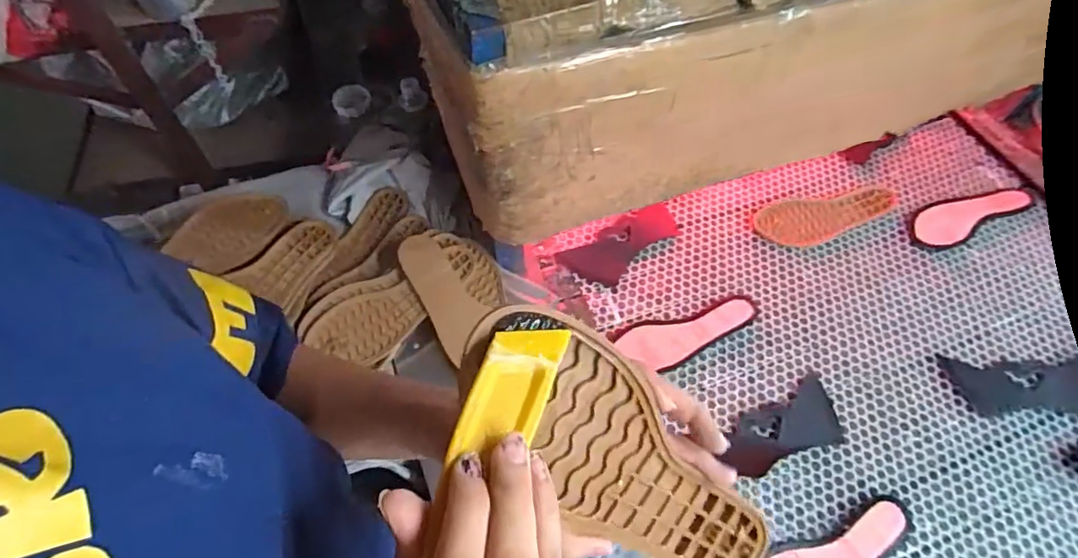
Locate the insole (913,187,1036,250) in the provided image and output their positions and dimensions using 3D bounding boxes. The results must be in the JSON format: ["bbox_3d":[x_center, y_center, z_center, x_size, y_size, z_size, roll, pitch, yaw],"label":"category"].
[{"bbox_3d":[0.714,-0.112,0.909,0.233,0.012,0.077,-23,62,-13],"label":"insole"}]

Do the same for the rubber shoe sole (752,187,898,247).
[{"bbox_3d":[0.482,-0.102,0.910,0.244,0.015,0.092,-6,59,-4],"label":"rubber shoe sole"}]

